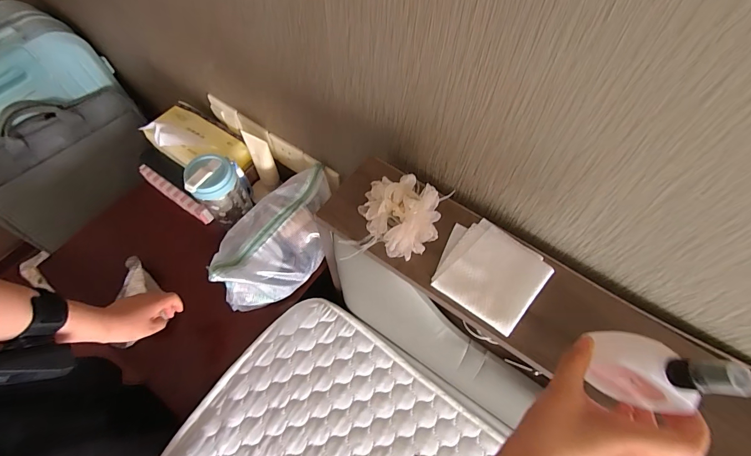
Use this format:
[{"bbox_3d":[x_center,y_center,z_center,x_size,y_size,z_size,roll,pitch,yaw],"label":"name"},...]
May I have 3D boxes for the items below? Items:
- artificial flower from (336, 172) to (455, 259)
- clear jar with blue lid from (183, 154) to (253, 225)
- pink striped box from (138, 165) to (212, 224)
[{"bbox_3d":[0.027,-0.016,0.411,0.111,0.048,0.092,7,62,3],"label":"artificial flower"},{"bbox_3d":[-0.286,-0.069,0.662,0.094,0.140,0.081,-34,68,-16],"label":"clear jar with blue lid"},{"bbox_3d":[-0.434,-0.073,0.756,0.198,0.037,0.024,32,67,15],"label":"pink striped box"}]

